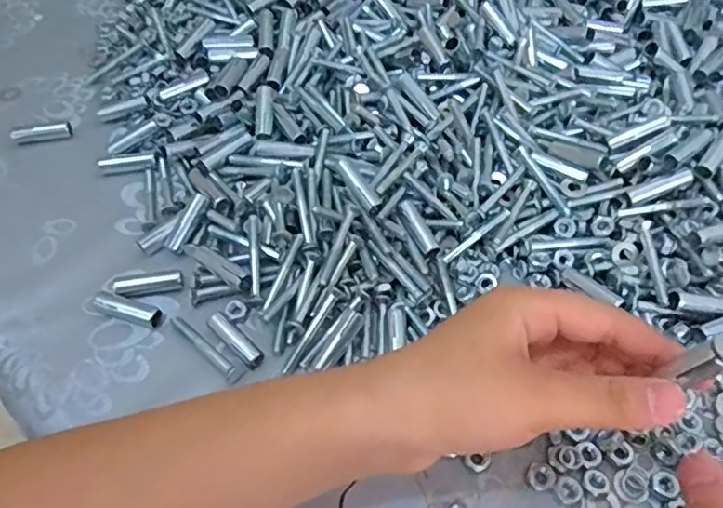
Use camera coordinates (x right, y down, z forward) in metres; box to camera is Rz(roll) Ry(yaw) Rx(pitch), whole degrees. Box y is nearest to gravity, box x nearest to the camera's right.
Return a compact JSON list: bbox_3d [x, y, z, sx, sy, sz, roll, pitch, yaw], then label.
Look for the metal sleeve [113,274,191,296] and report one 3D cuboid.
[{"bbox_3d":[-0.128,0.018,0.352,0.042,0.007,0.011,-7,55,-7],"label":"metal sleeve"}]

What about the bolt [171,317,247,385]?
[{"bbox_3d":[-0.088,0.053,0.333,0.054,0.009,0.011,36,68,22],"label":"bolt"}]

